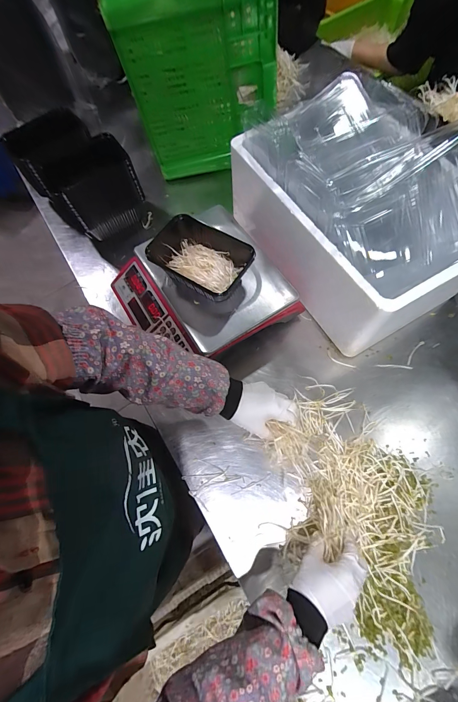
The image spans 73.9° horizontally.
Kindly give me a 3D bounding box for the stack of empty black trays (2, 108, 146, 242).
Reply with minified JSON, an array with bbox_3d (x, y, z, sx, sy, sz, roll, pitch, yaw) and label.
[{"bbox_3d":[-0.357,-0.410,0.733,0.174,0.194,0.268,-43,73,-13],"label":"stack of empty black trays"}]

